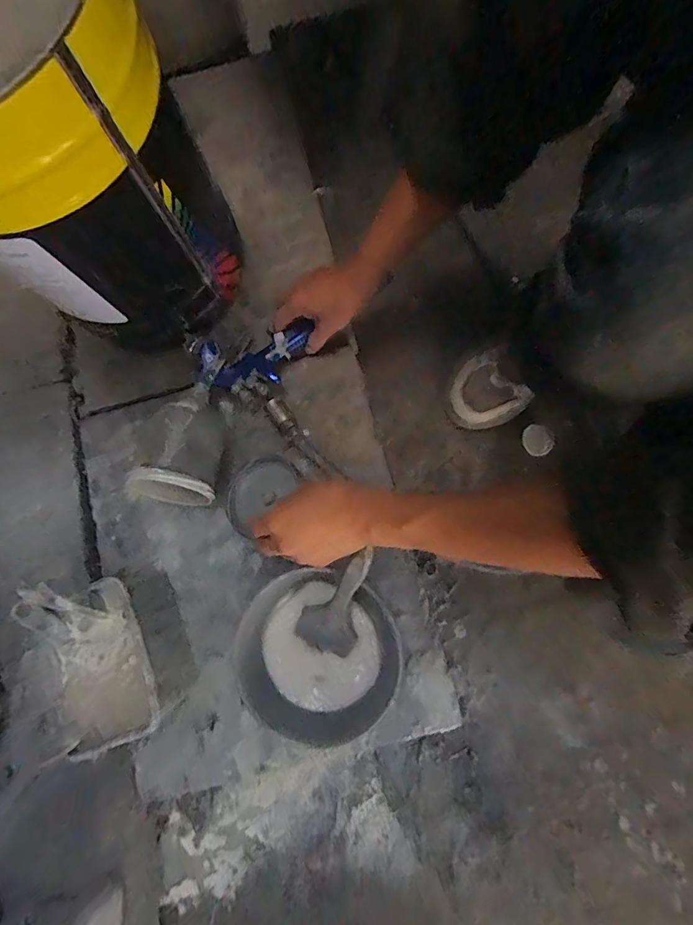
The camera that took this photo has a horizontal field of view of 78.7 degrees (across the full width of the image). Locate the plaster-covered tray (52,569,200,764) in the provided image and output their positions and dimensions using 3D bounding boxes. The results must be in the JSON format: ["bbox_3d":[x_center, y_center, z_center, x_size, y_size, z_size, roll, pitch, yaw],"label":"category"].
[{"bbox_3d":[-0.237,0.208,0.473,0.105,0.111,0.161,-20,76,0],"label":"plaster-covered tray"}]

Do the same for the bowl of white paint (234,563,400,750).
[{"bbox_3d":[-0.032,0.205,0.466,0.168,0.065,0.161,-1,77,4],"label":"bowl of white paint"}]

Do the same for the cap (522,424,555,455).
[{"bbox_3d":[0.264,-0.031,0.583,0.039,0.004,0.042,-4,79,18],"label":"cap"}]

